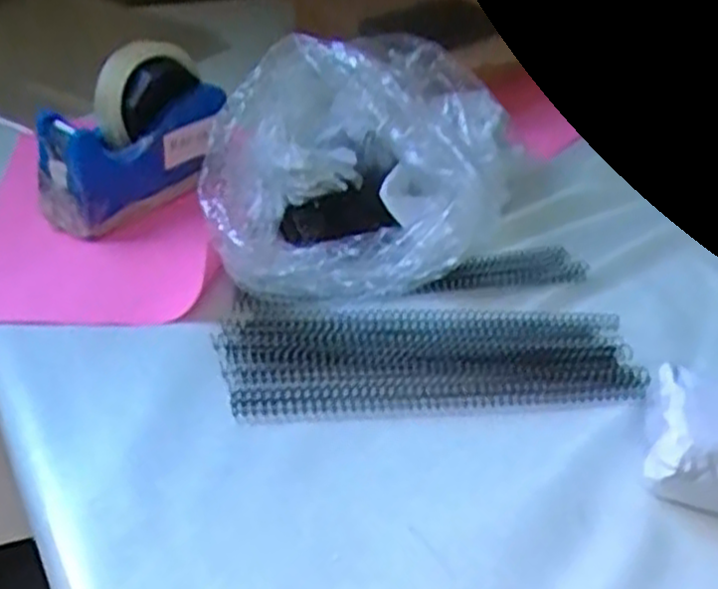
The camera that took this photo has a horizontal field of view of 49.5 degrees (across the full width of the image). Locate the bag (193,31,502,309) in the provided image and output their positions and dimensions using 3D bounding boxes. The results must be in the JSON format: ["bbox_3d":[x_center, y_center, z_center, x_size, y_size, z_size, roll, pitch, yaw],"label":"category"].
[{"bbox_3d":[0.006,-0.095,0.586,0.201,0.144,0.270,14,40,8],"label":"bag"}]

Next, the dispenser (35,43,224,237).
[{"bbox_3d":[-0.176,-0.122,0.617,0.070,0.111,0.148,24,42,18],"label":"dispenser"}]

